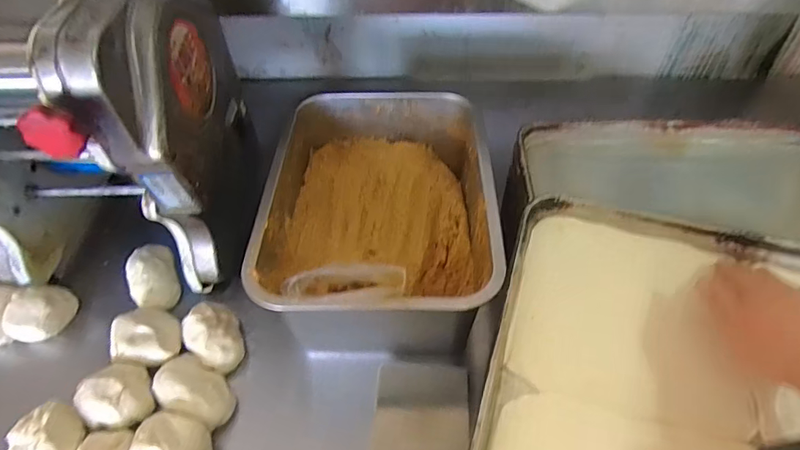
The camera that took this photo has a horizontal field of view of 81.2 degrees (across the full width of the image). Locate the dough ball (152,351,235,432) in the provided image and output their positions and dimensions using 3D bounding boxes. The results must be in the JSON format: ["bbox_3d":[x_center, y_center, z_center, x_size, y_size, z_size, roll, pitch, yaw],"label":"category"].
[{"bbox_3d":[-0.231,0.189,0.526,0.097,0.033,0.058,23,54,20],"label":"dough ball"}]

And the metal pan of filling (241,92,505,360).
[{"bbox_3d":[-0.025,-0.015,0.598,0.253,0.175,0.349,-1,50,1],"label":"metal pan of filling"}]

